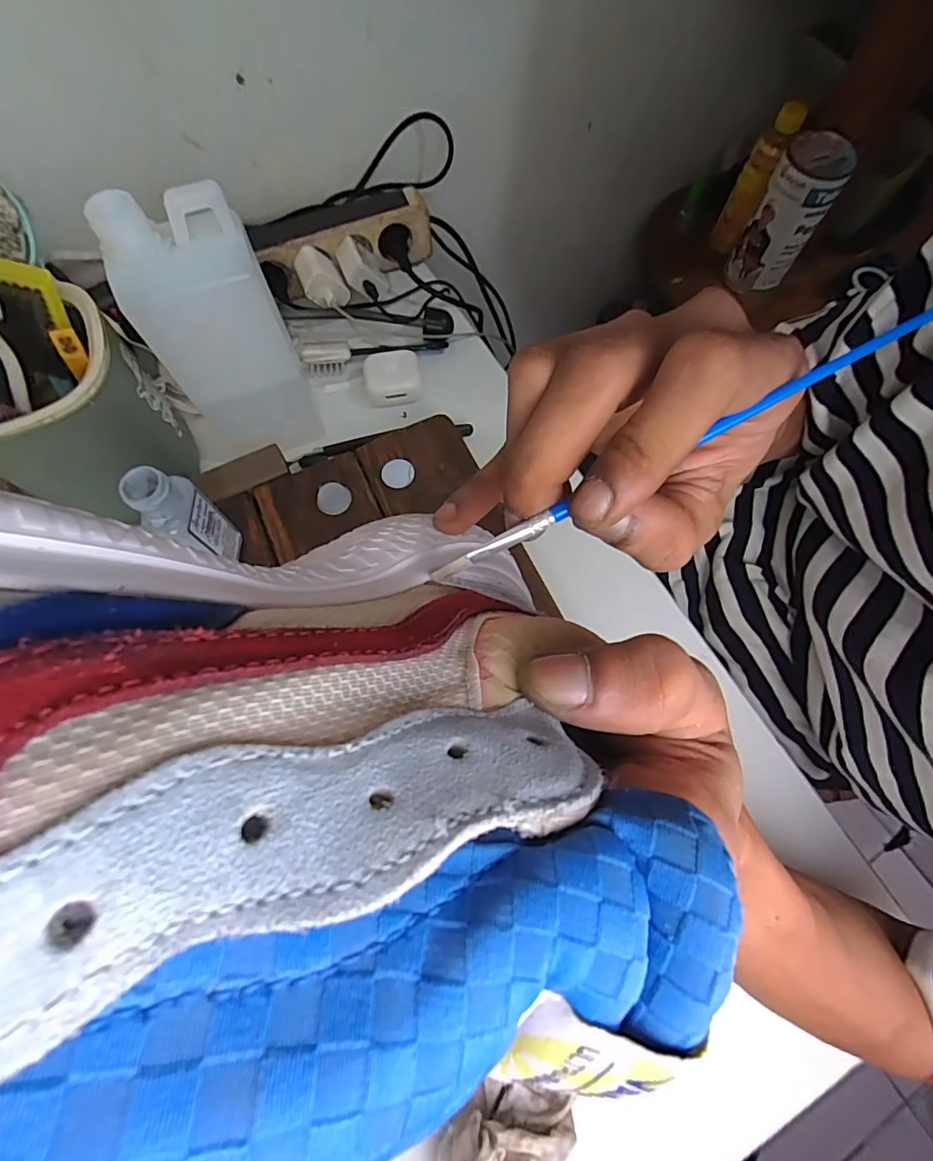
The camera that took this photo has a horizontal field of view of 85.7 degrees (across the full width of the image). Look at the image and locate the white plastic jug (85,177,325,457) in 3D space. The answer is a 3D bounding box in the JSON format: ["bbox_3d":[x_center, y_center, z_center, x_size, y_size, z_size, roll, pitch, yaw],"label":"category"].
[{"bbox_3d":[-0.176,-0.173,0.380,0.092,0.198,0.054,-20,71,-6],"label":"white plastic jug"}]

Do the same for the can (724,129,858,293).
[{"bbox_3d":[0.444,-0.505,0.698,0.085,0.161,0.089,32,73,12],"label":"can"}]

